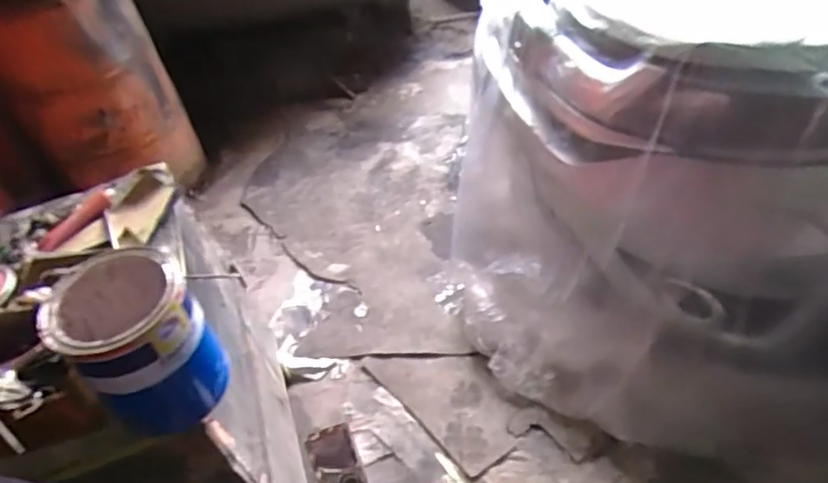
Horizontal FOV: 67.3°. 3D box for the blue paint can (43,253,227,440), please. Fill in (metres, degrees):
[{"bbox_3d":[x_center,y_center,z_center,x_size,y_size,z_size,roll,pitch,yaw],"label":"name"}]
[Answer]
[{"bbox_3d":[-0.359,0.142,0.828,0.157,0.224,0.167,-6,45,6],"label":"blue paint can"}]

